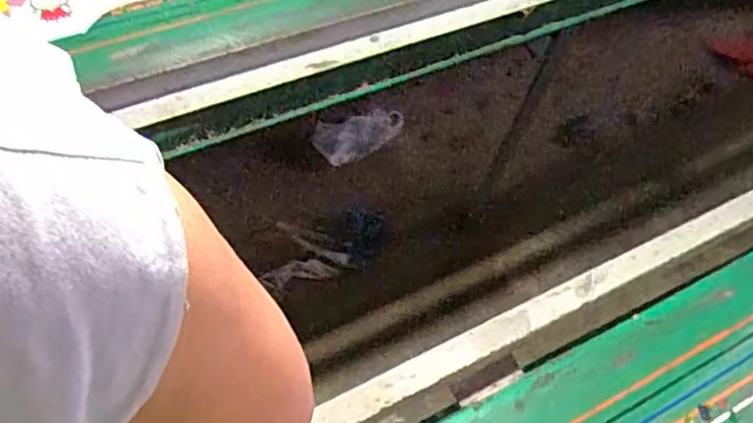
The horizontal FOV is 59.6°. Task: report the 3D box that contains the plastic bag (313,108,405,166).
[{"bbox_3d":[-0.051,-0.214,1.872,0.258,0.121,0.035,-16,19,-18],"label":"plastic bag"}]

